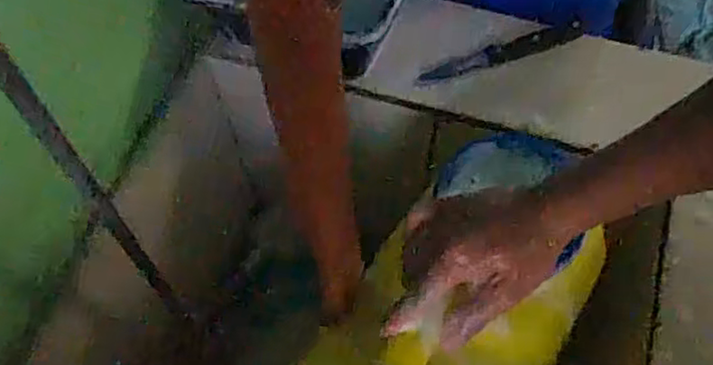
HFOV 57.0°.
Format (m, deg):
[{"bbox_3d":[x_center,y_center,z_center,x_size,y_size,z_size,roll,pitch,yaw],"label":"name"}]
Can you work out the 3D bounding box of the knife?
[{"bbox_3d":[0.144,-0.128,0.640,0.179,0.009,0.024,-21,62,-9],"label":"knife"}]

